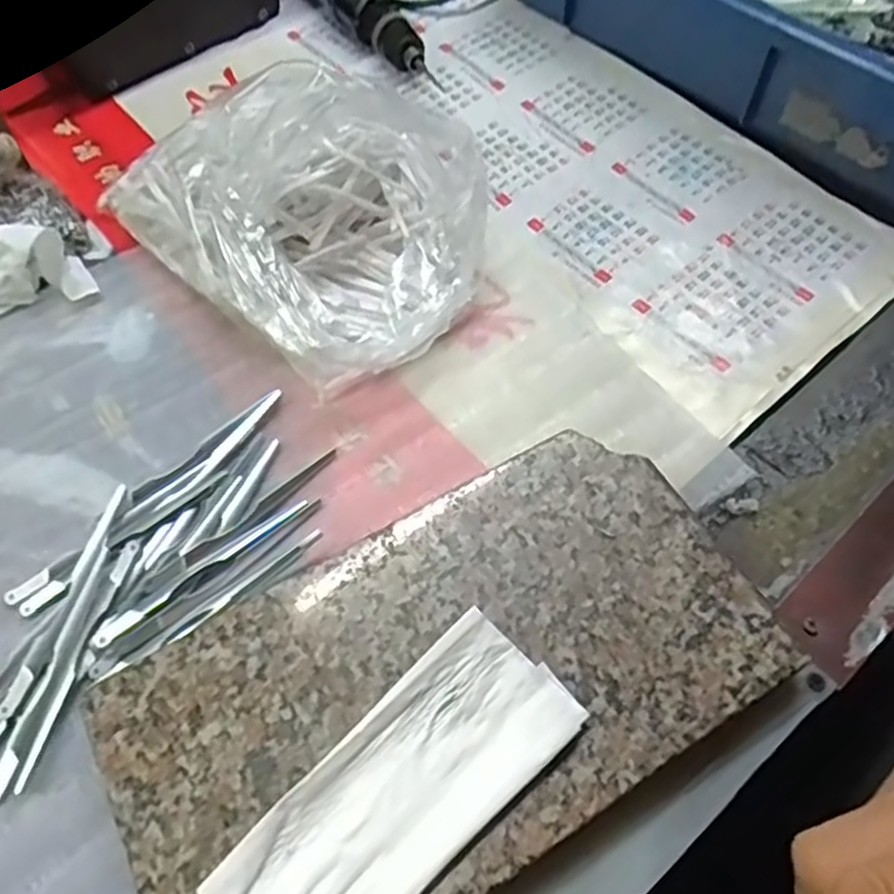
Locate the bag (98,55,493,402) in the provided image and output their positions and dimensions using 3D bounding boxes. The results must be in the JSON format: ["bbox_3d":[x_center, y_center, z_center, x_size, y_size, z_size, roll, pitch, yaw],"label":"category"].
[{"bbox_3d":[-0.077,-0.130,0.387,0.196,0.077,0.129,41,69,20],"label":"bag"}]

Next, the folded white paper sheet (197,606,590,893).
[{"bbox_3d":[-0.017,0.119,0.254,0.131,0.008,0.054,-40,71,-17],"label":"folded white paper sheet"}]

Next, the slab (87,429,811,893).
[{"bbox_3d":[-0.001,0.091,0.288,0.237,0.033,0.130,-28,65,-14],"label":"slab"}]

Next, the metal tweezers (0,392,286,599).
[{"bbox_3d":[-0.135,0.022,0.348,0.147,0.006,0.018,-41,68,-19],"label":"metal tweezers"}]

